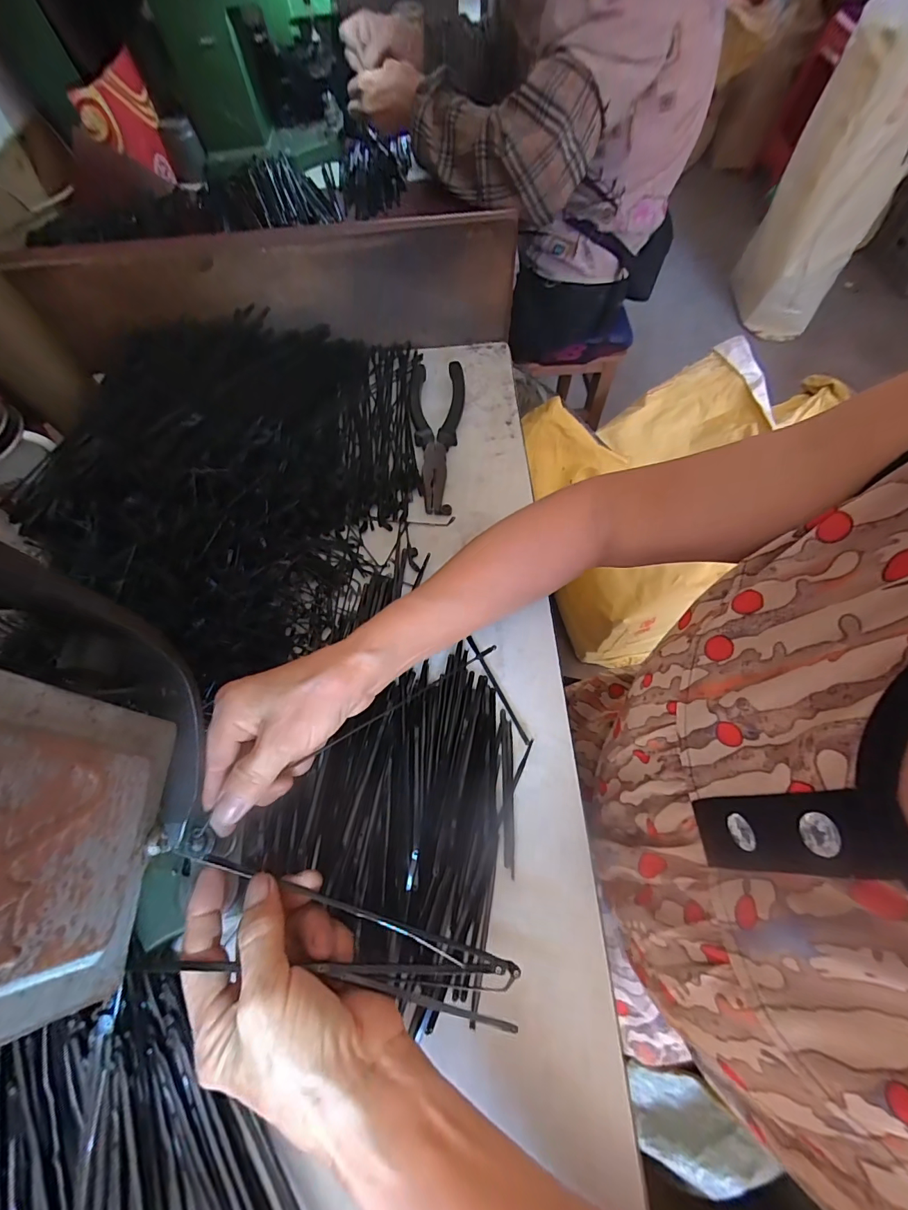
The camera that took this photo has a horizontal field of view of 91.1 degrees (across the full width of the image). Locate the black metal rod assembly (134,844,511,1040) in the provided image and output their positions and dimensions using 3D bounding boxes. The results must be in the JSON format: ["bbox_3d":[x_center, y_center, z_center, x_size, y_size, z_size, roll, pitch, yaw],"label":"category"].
[{"bbox_3d":[-0.060,0.168,0.220,0.184,0.015,0.044,13,65,2],"label":"black metal rod assembly"}]

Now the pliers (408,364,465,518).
[{"bbox_3d":[-0.017,-0.174,0.440,0.054,0.024,0.184,0,65,-2],"label":"pliers"}]

